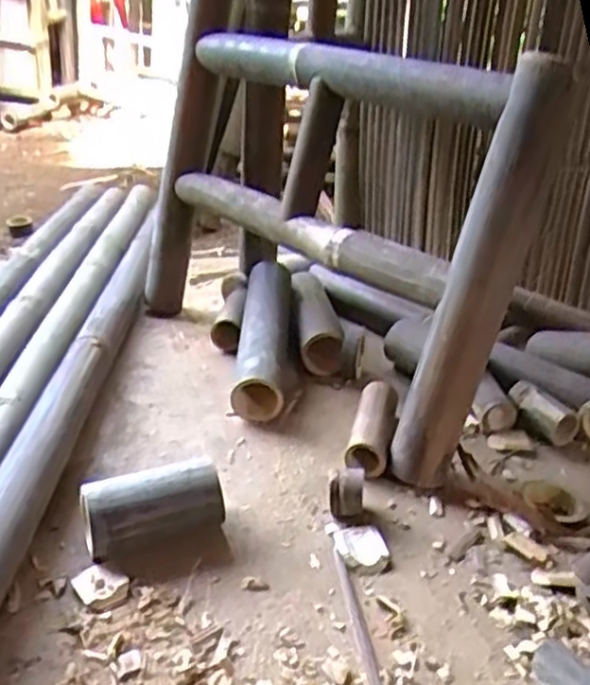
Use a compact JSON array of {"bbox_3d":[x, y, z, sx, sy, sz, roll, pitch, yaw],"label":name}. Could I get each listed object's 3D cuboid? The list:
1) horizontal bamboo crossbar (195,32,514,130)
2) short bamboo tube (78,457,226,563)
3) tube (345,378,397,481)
[{"bbox_3d":[0.048,-0.356,0.967,0.065,0.067,0.550,-19,35,-36],"label":"horizontal bamboo crossbar"},{"bbox_3d":[-0.154,0.180,0.796,0.146,0.075,0.074,-7,30,-18],"label":"short bamboo tube"},{"bbox_3d":[0.103,0.112,0.968,0.052,0.062,0.161,9,29,10],"label":"tube"}]

